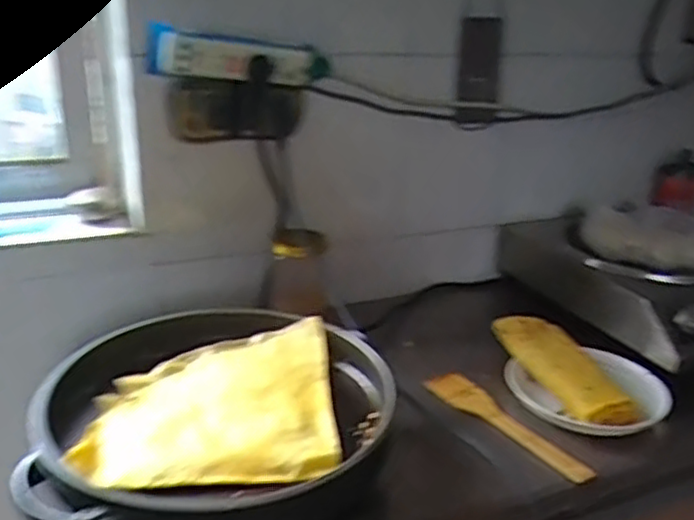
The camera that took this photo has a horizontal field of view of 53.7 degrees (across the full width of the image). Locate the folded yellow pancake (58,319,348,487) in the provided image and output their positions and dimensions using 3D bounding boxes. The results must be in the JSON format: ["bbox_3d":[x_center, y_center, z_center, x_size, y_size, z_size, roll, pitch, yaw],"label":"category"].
[{"bbox_3d":[-0.140,0.149,0.749,0.244,0.031,0.255,0,21,-6],"label":"folded yellow pancake"}]

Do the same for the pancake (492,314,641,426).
[{"bbox_3d":[0.291,0.143,0.924,0.091,0.063,0.222,-5,22,-19],"label":"pancake"}]

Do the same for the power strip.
[{"bbox_3d":[-0.141,-0.274,0.927,0.245,0.065,0.042,-7,22,-22],"label":"power strip"}]

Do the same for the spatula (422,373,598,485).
[{"bbox_3d":[0.201,0.202,0.861,0.053,0.010,0.249,-14,26,-36],"label":"spatula"}]

